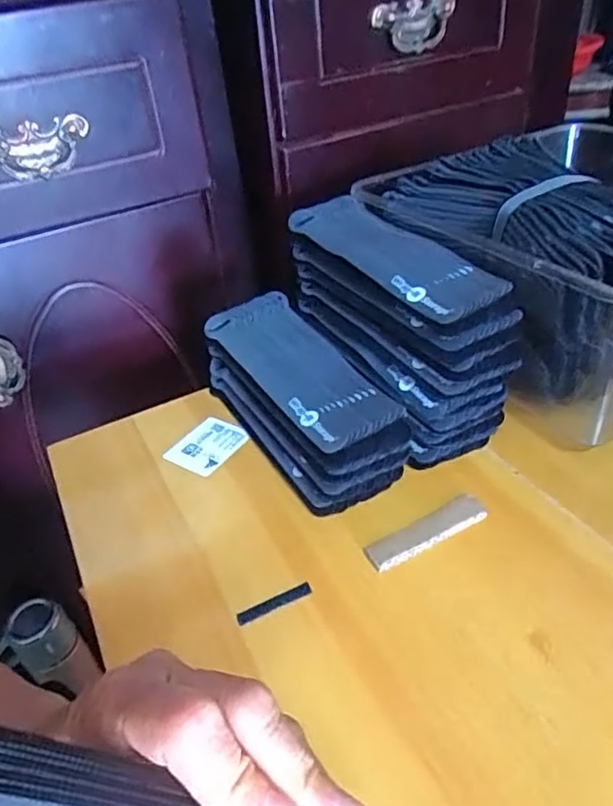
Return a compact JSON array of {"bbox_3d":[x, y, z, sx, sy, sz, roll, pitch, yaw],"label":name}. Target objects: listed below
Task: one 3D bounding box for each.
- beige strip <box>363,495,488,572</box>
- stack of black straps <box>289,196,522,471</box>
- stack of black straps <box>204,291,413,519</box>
[{"bbox_3d":[0.079,0.084,0.386,0.086,0.008,0.021,-23,39,-19],"label":"beige strip"},{"bbox_3d":[0.061,-0.068,0.478,0.075,0.127,0.220,-18,40,-28],"label":"stack of black straps"},{"bbox_3d":[-0.007,-0.006,0.462,0.088,0.074,0.201,-24,39,-20],"label":"stack of black straps"}]

